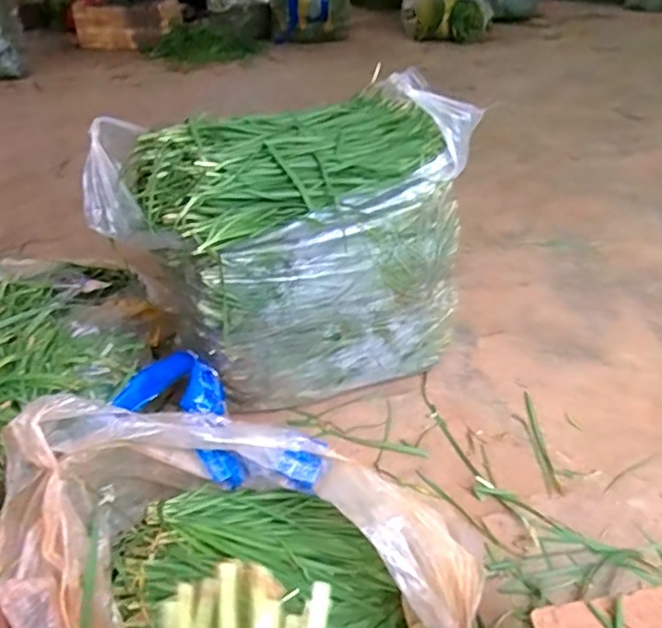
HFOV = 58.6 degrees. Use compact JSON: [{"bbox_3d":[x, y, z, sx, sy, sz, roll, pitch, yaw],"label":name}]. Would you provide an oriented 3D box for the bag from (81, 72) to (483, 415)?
[{"bbox_3d":[-0.084,-0.096,1.068,0.584,0.492,0.339,-15,37,-20],"label":"bag"}]

